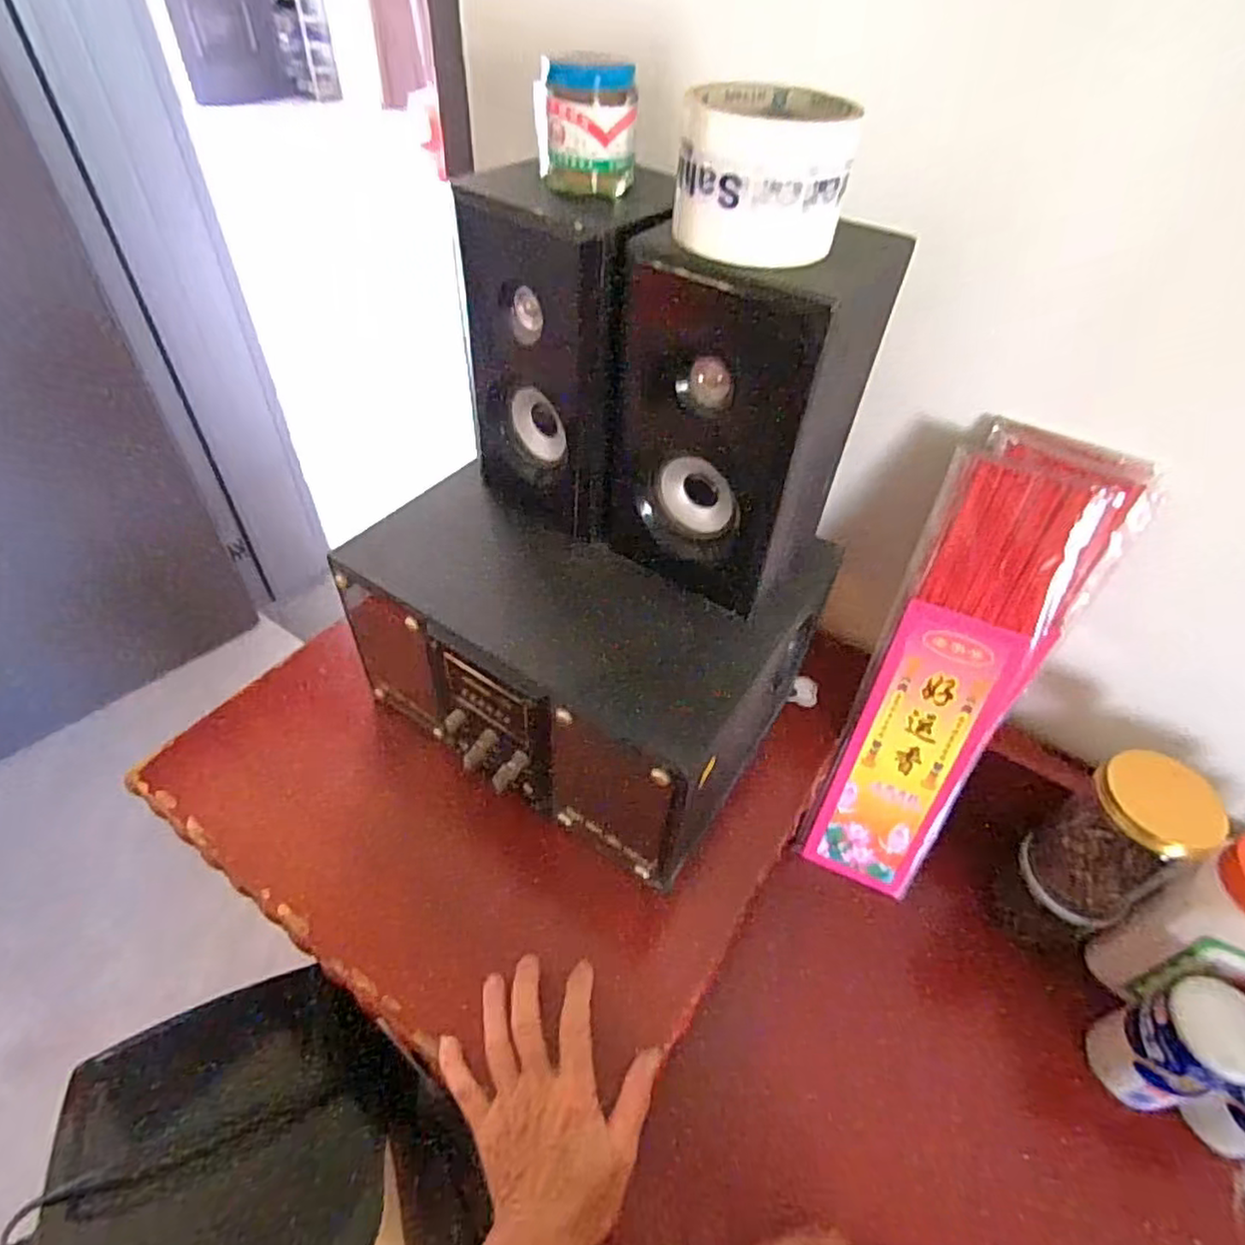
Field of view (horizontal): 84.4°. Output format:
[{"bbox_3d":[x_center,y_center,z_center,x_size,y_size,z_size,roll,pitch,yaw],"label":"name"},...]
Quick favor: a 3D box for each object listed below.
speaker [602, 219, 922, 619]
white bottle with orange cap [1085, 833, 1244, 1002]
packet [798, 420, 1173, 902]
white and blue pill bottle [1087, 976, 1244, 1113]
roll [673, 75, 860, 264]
[{"bbox_3d":[0.079,-0.137,0.450,0.122,0.205,0.130,33,53,24],"label":"speaker"},{"bbox_3d":[0.453,0.242,0.534,0.092,0.180,0.080,-13,50,-16],"label":"white bottle with orange cap"},{"bbox_3d":[0.270,0.057,0.576,0.122,0.420,0.032,21,26,15],"label":"packet"},{"bbox_3d":[0.418,0.324,0.523,0.067,0.131,0.065,-11,49,-14],"label":"white and blue pill bottle"},{"bbox_3d":[0.072,-0.229,0.352,0.089,0.062,0.087,7,47,2],"label":"roll"}]

